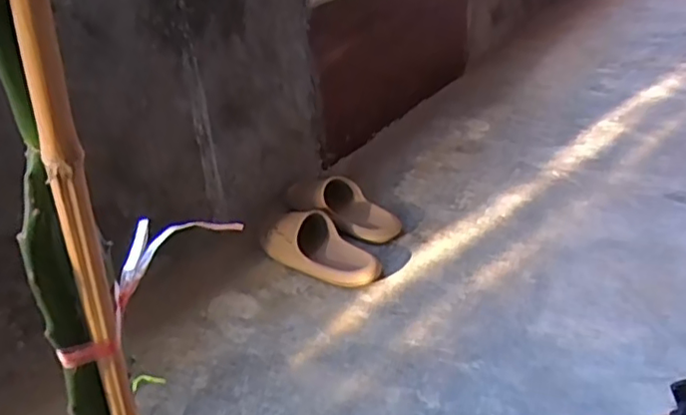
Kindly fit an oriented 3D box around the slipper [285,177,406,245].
[{"bbox_3d":[0.000,-0.006,1.268,0.265,0.087,0.119,25,40,18],"label":"slipper"}]

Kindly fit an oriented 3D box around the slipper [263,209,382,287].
[{"bbox_3d":[-0.044,0.074,1.154,0.254,0.084,0.111,15,36,29],"label":"slipper"}]

